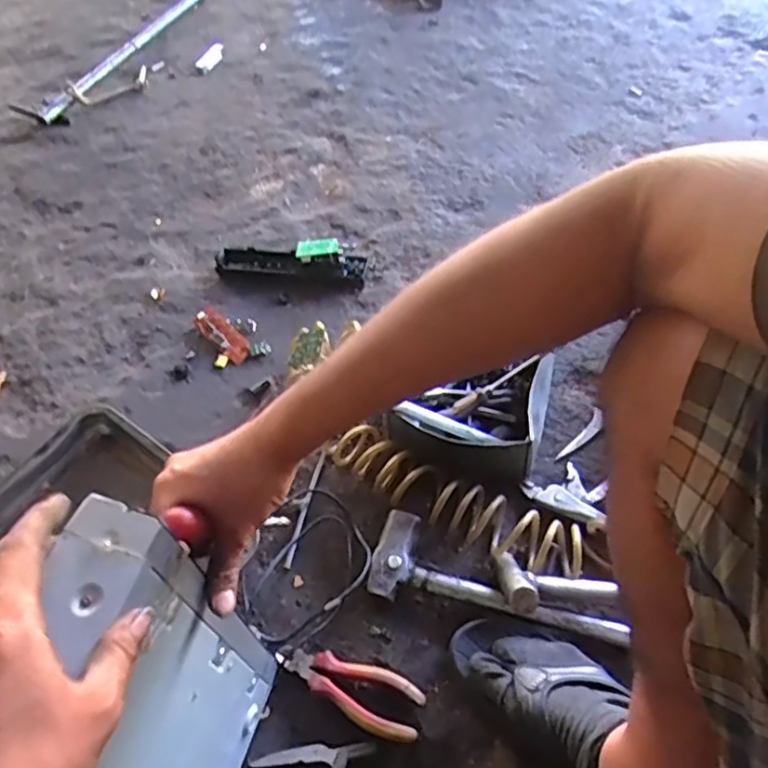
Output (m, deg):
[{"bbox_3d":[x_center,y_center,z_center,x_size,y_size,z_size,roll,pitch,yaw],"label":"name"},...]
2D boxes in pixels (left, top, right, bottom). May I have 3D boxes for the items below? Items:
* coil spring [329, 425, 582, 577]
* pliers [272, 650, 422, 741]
[{"bbox_3d":[0.084,0.142,0.822,0.347,0.065,0.072,25,60,19],"label":"coil spring"},{"bbox_3d":[-0.039,0.333,0.715,0.170,0.023,0.062,19,58,16],"label":"pliers"}]

